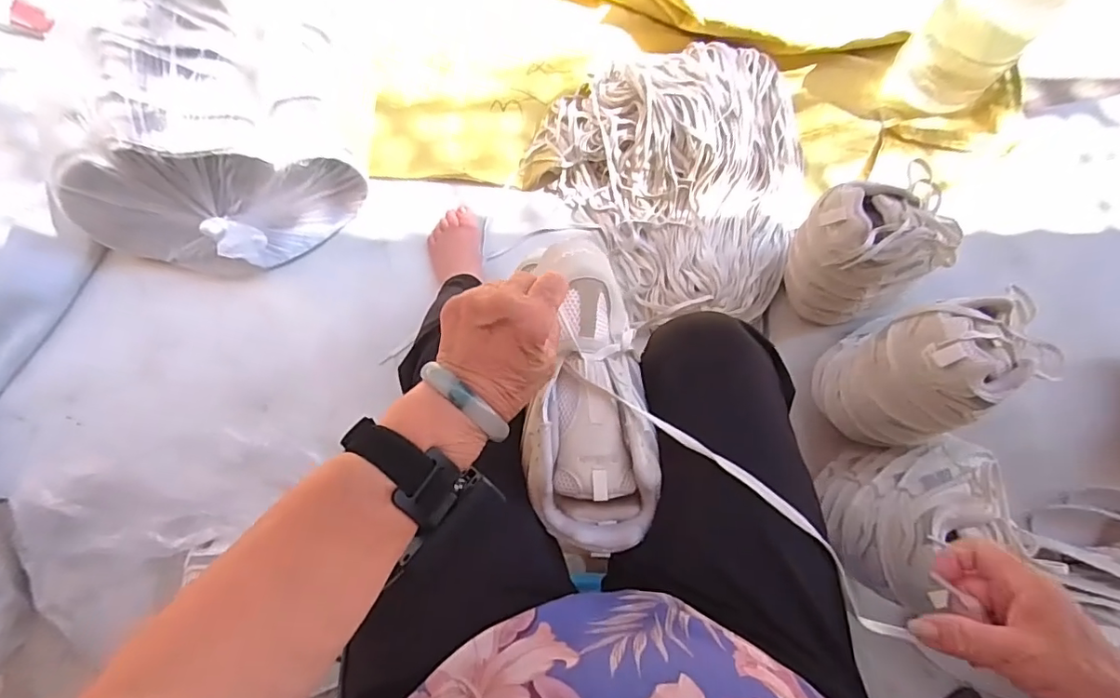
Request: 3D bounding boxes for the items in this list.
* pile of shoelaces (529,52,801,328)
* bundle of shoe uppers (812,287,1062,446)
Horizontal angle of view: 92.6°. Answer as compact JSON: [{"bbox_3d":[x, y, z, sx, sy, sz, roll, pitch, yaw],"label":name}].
[{"bbox_3d":[0.175,-0.269,0.861,0.435,0.117,0.432,0,77,-1],"label":"pile of shoelaces"},{"bbox_3d":[0.437,0.025,0.660,0.171,0.273,0.131,-30,79,-7],"label":"bundle of shoe uppers"}]

